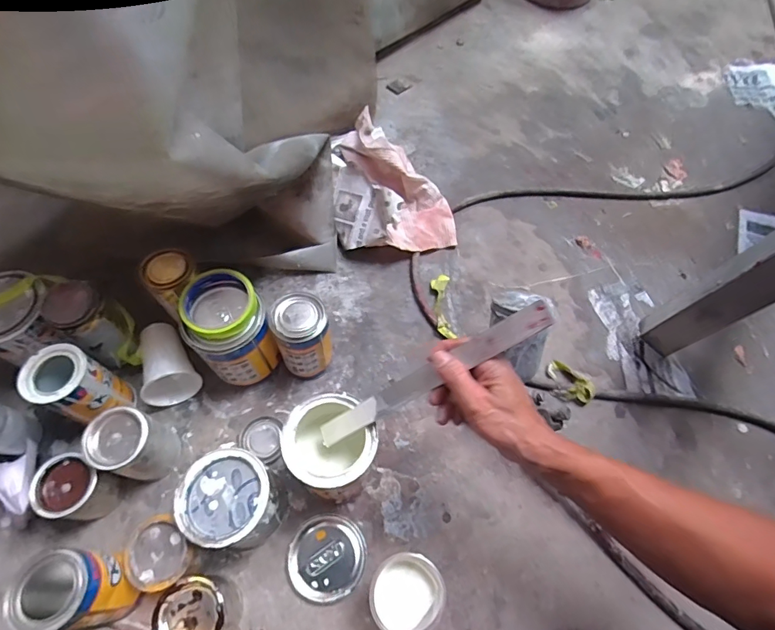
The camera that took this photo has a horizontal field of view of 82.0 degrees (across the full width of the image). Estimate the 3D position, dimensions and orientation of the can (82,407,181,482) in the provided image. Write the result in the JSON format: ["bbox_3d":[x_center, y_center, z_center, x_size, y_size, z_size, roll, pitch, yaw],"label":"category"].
[{"bbox_3d":[-0.318,0.166,0.567,0.072,0.106,0.075,24,63,13],"label":"can"}]

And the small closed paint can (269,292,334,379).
[{"bbox_3d":[-0.114,0.035,0.625,0.072,0.140,0.067,0,60,0],"label":"small closed paint can"}]

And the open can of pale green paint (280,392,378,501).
[{"bbox_3d":[-0.064,0.167,0.549,0.103,0.135,0.101,0,60,0],"label":"open can of pale green paint"}]

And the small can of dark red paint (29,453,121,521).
[{"bbox_3d":[-0.381,0.218,0.555,0.071,0.079,0.066,0,60,0],"label":"small can of dark red paint"}]

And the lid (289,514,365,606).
[{"bbox_3d":[-0.074,0.299,0.551,0.093,0.011,0.091,0,60,0],"label":"lid"}]

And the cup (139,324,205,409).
[{"bbox_3d":[-0.321,0.067,0.637,0.078,0.070,0.115,-25,63,-14],"label":"cup"}]

